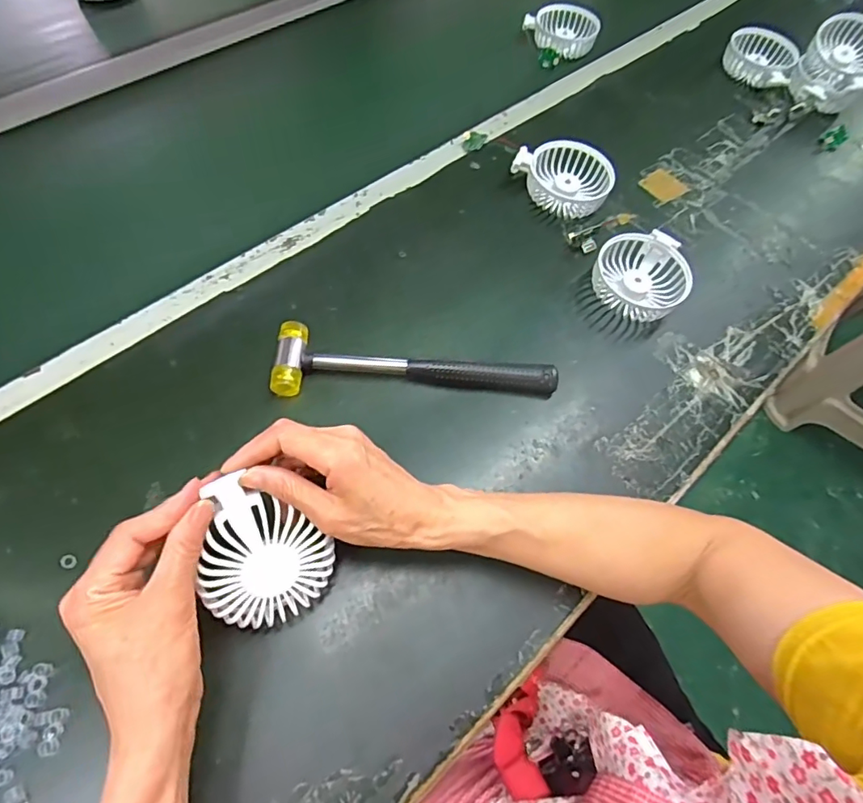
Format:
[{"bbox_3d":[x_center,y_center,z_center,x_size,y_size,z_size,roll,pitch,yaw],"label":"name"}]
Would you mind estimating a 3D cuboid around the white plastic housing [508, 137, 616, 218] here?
[{"bbox_3d":[0.144,-0.244,0.572,0.086,0.036,0.095,-31,68,-18],"label":"white plastic housing"}]

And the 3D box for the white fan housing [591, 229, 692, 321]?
[{"bbox_3d":[0.203,-0.124,0.512,0.086,0.035,0.087,2,62,-3],"label":"white fan housing"}]

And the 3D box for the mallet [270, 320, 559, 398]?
[{"bbox_3d":[-0.011,-0.029,0.451,0.238,0.028,0.061,3,62,-3],"label":"mallet"}]

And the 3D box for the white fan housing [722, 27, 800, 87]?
[{"bbox_3d":[0.452,-0.473,0.722,0.093,0.038,0.079,29,64,11],"label":"white fan housing"}]

